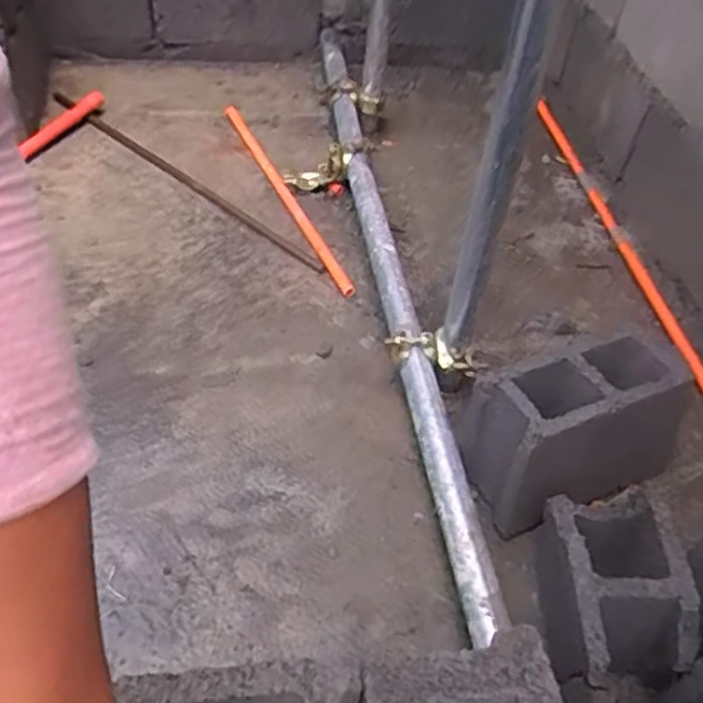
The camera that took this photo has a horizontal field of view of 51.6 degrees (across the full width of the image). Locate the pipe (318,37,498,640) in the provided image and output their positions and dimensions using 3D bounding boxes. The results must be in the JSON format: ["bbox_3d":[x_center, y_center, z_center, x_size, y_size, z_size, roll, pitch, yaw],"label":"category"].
[{"bbox_3d":[0.071,-0.087,1.165,0.055,0.045,1.137,-3,47,-9],"label":"pipe"}]

